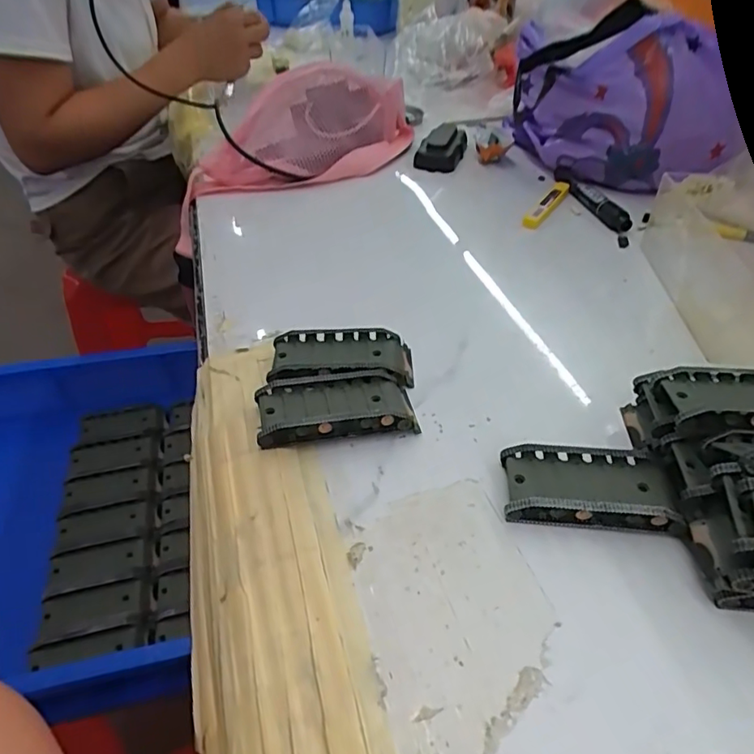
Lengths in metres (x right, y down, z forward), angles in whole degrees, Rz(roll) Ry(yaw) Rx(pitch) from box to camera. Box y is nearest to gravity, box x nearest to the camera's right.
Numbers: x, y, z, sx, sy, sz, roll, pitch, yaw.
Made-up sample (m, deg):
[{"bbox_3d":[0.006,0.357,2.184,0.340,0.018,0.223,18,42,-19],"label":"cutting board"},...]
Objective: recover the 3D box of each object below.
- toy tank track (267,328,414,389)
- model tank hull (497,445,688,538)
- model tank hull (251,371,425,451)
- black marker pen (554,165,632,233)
[{"bbox_3d":[-0.024,-0.012,0.383,0.096,0.019,0.052,-4,42,-5],"label":"toy tank track"},{"bbox_3d":[0.116,0.061,0.303,0.088,0.021,0.045,5,42,5],"label":"model tank hull"},{"bbox_3d":[-0.026,0.019,0.345,0.095,0.024,0.046,-7,42,-9],"label":"model tank hull"},{"bbox_3d":[0.226,-0.192,0.585,0.016,0.017,0.136,-10,43,-11],"label":"black marker pen"}]

